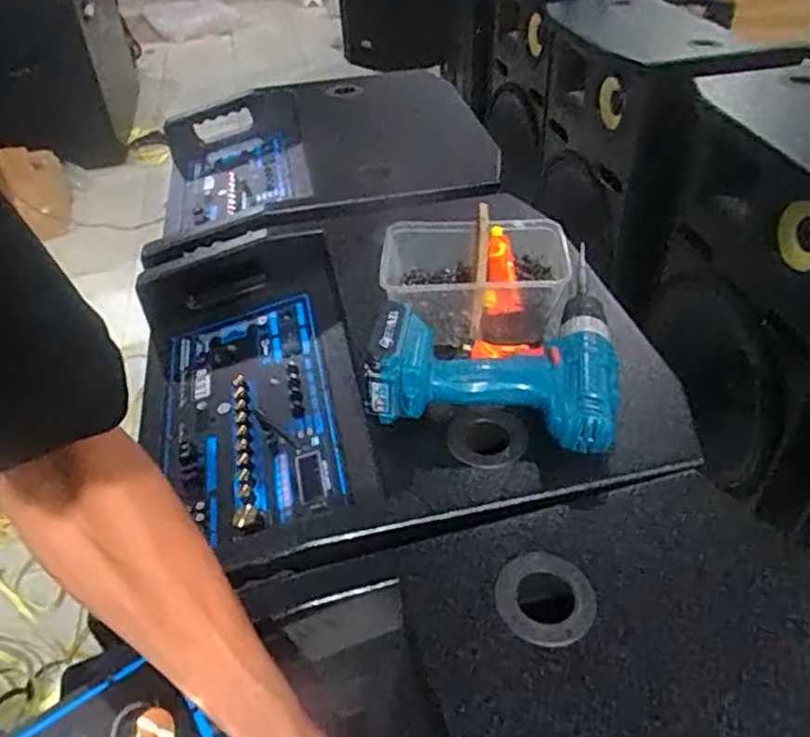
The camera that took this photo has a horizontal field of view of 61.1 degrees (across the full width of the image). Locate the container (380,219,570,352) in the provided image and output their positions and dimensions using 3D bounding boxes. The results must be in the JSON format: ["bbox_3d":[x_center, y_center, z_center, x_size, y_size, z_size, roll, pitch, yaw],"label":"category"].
[{"bbox_3d":[0.072,-0.087,0.688,0.183,0.087,0.118,-2,40,3],"label":"container"}]

